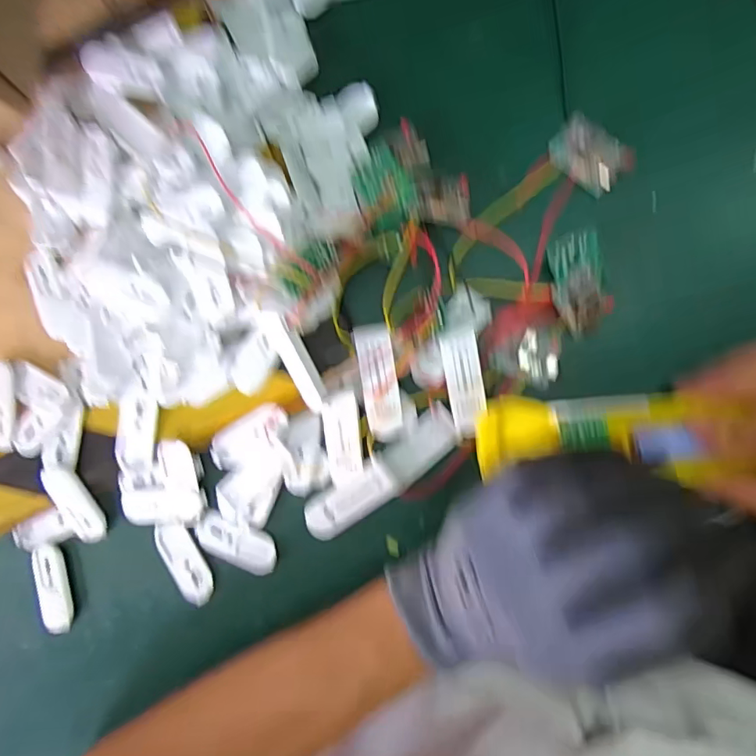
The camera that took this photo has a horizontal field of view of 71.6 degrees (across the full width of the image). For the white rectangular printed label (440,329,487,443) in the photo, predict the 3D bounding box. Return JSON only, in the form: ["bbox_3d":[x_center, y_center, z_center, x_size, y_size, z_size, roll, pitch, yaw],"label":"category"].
[{"bbox_3d":[0.049,0.004,0.295,0.020,0.010,0.059,-11,88,3],"label":"white rectangular printed label"}]

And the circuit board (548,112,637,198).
[{"bbox_3d":[0.119,-0.126,0.295,0.043,0.008,0.032,40,91,4],"label":"circuit board"}]

